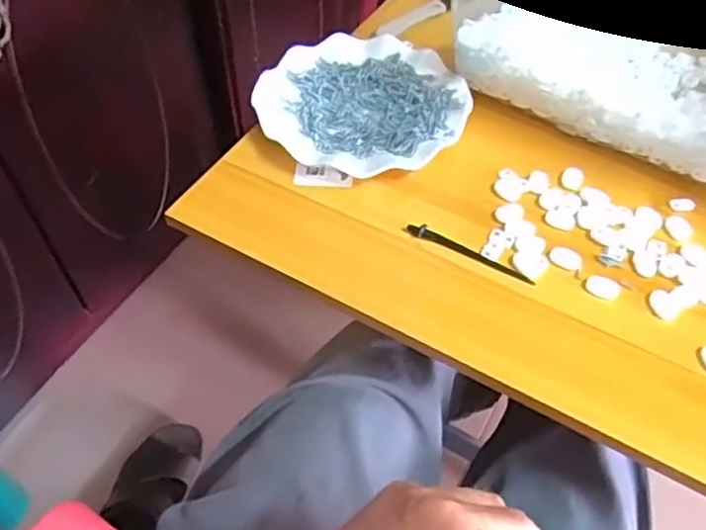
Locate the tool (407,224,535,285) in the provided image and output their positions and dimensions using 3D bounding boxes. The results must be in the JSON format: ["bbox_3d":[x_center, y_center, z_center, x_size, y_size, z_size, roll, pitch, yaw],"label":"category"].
[{"bbox_3d":[0.091,-0.010,0.509,0.103,0.010,0.007,22,55,15],"label":"tool"}]

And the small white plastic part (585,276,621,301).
[{"bbox_3d":[0.186,0.017,0.487,0.024,0.006,0.016,17,54,12],"label":"small white plastic part"}]

